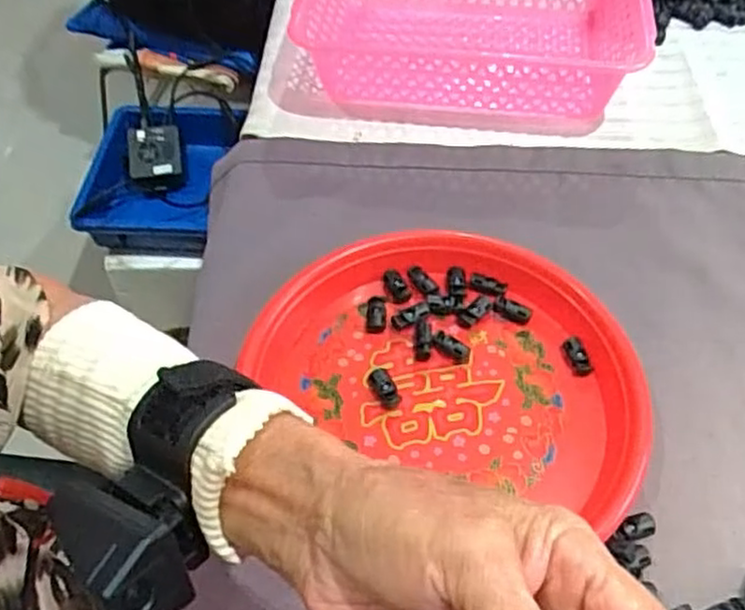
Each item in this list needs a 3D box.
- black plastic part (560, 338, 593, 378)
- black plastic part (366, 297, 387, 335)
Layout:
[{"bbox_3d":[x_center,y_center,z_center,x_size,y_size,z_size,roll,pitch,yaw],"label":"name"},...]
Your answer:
[{"bbox_3d":[0.140,0.036,0.483,0.012,0.010,0.028,-16,55,-12],"label":"black plastic part"},{"bbox_3d":[0.003,0.006,0.503,0.014,0.007,0.030,2,53,2],"label":"black plastic part"}]

